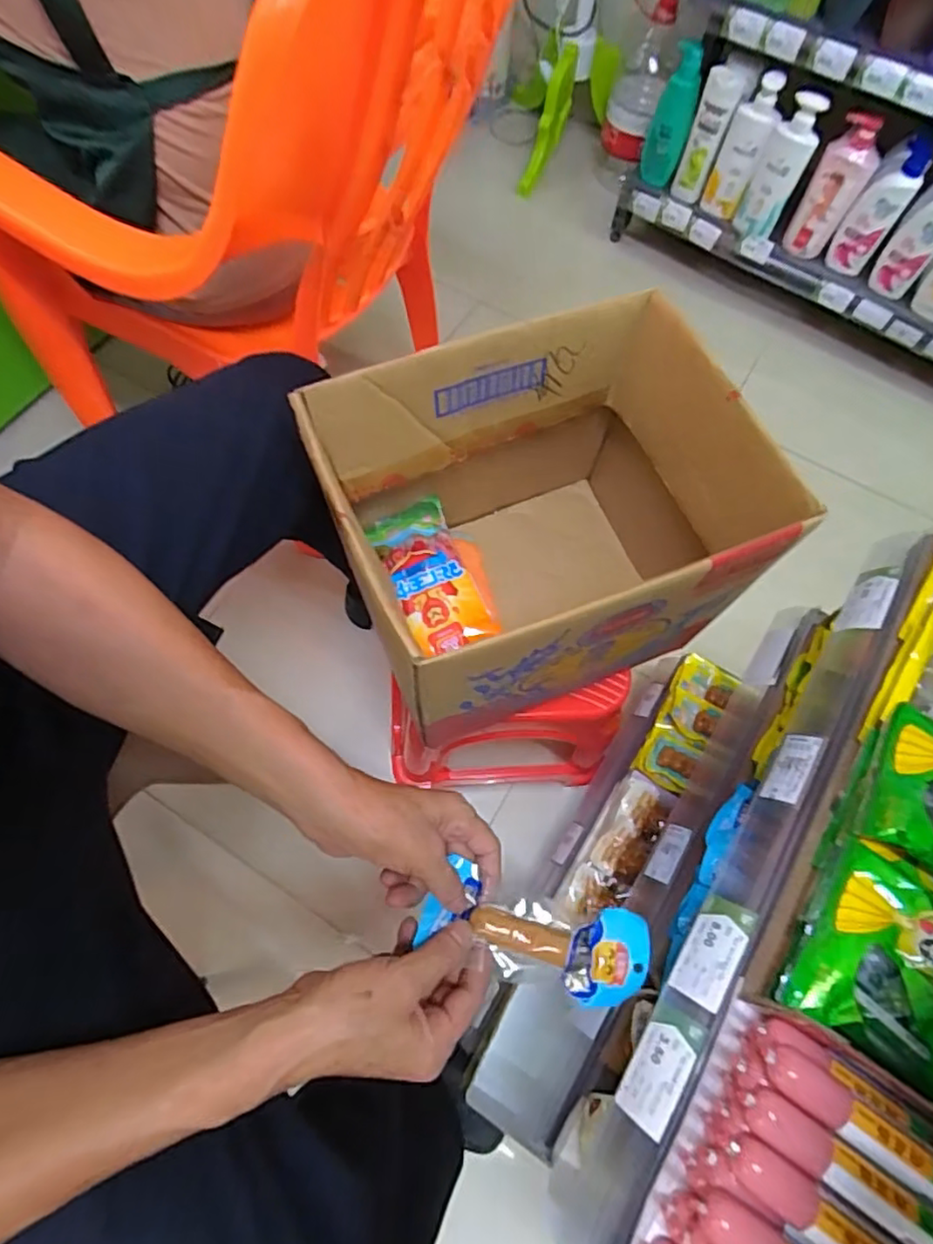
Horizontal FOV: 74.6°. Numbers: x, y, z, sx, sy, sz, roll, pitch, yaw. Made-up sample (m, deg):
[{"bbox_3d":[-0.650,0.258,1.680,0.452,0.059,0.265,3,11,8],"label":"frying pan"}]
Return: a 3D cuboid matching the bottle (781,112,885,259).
[{"bbox_3d":[0.684,-0.805,1.153,0.091,0.214,0.074,34,71,11],"label":"bottle"}]

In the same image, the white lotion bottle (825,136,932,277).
[{"bbox_3d":[0.765,-0.765,1.138,0.082,0.221,0.044,42,52,13],"label":"white lotion bottle"}]

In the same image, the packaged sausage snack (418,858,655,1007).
[{"bbox_3d":[0.050,0.228,0.443,0.161,0.019,0.063,15,69,2],"label":"packaged sausage snack"}]

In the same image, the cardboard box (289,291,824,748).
[{"bbox_3d":[0.061,-0.078,0.606,0.334,0.302,0.265,-21,71,-9],"label":"cardboard box"}]

